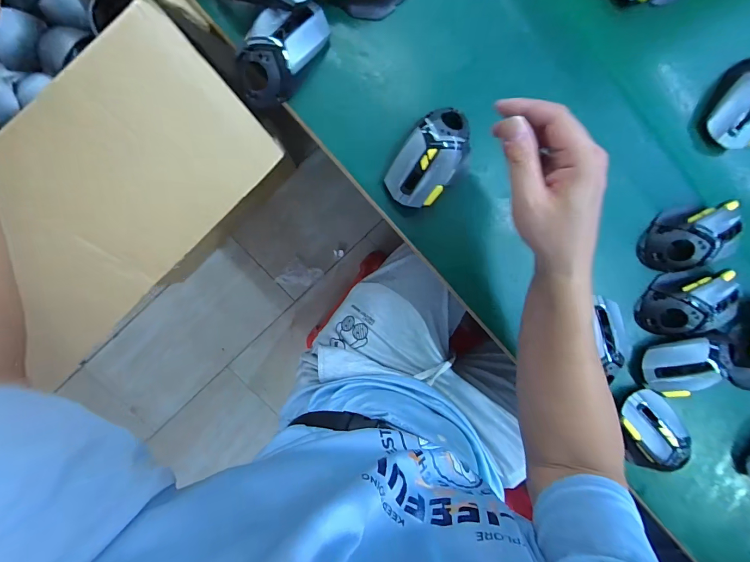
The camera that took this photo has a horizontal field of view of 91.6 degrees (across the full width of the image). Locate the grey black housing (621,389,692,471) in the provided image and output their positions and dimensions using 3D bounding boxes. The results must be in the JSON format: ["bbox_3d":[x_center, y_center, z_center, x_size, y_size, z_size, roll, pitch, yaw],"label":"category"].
[{"bbox_3d":[0.340,0.182,0.447,0.068,0.037,0.091,-37,97,-1],"label":"grey black housing"}]

